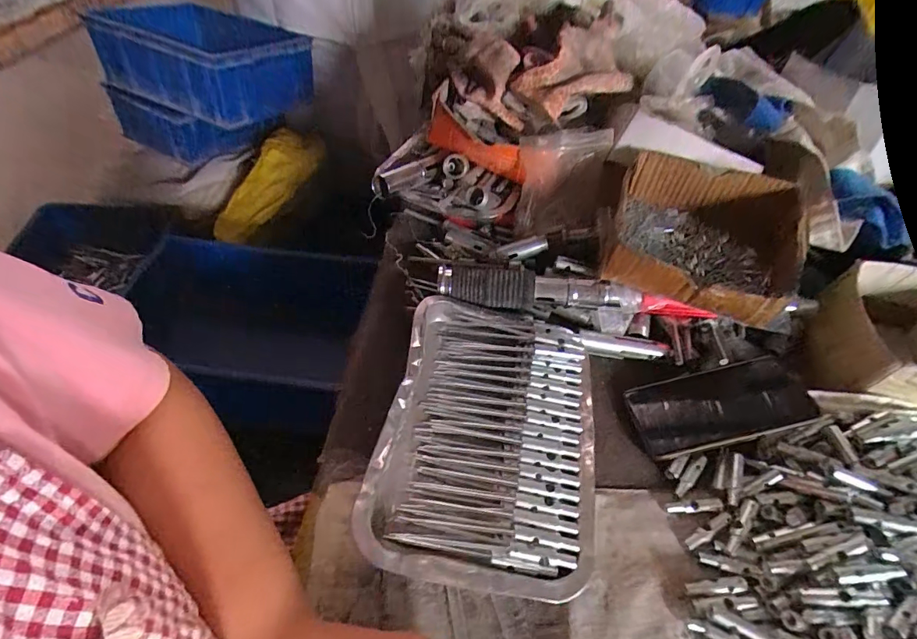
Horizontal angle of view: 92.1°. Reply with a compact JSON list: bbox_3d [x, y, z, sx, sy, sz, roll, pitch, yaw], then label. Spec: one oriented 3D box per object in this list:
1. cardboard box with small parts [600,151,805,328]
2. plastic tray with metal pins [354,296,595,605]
[{"bbox_3d":[0.248,-0.087,0.463,0.178,0.072,0.166,23,52,13],"label":"cardboard box with small parts"},{"bbox_3d":[0.030,0.100,0.401,0.177,0.048,0.254,11,50,3],"label":"plastic tray with metal pins"}]

